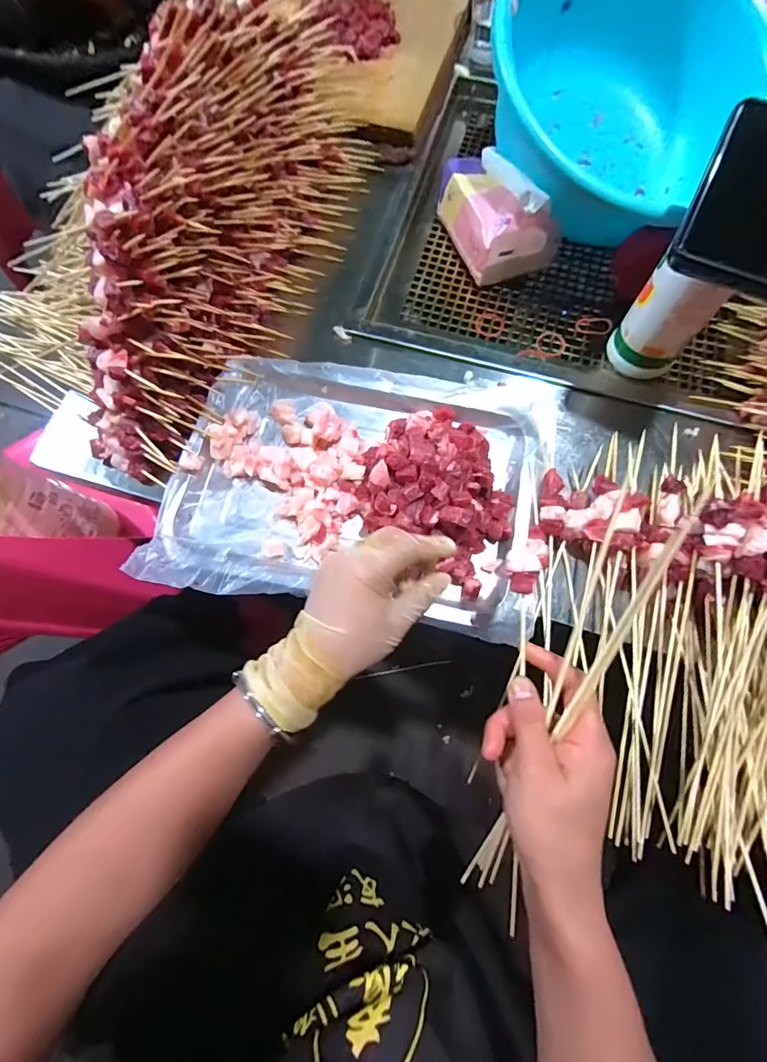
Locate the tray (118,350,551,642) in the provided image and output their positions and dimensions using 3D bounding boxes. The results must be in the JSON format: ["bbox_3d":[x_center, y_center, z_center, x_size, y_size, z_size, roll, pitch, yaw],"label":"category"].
[{"bbox_3d":[-0.023,-0.043,0.381,0.311,0.048,0.218,9,74,4],"label":"tray"}]

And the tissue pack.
[{"bbox_3d":[0.123,-0.339,0.475,0.087,0.075,0.119,-20,74,-5],"label":"tissue pack"}]

